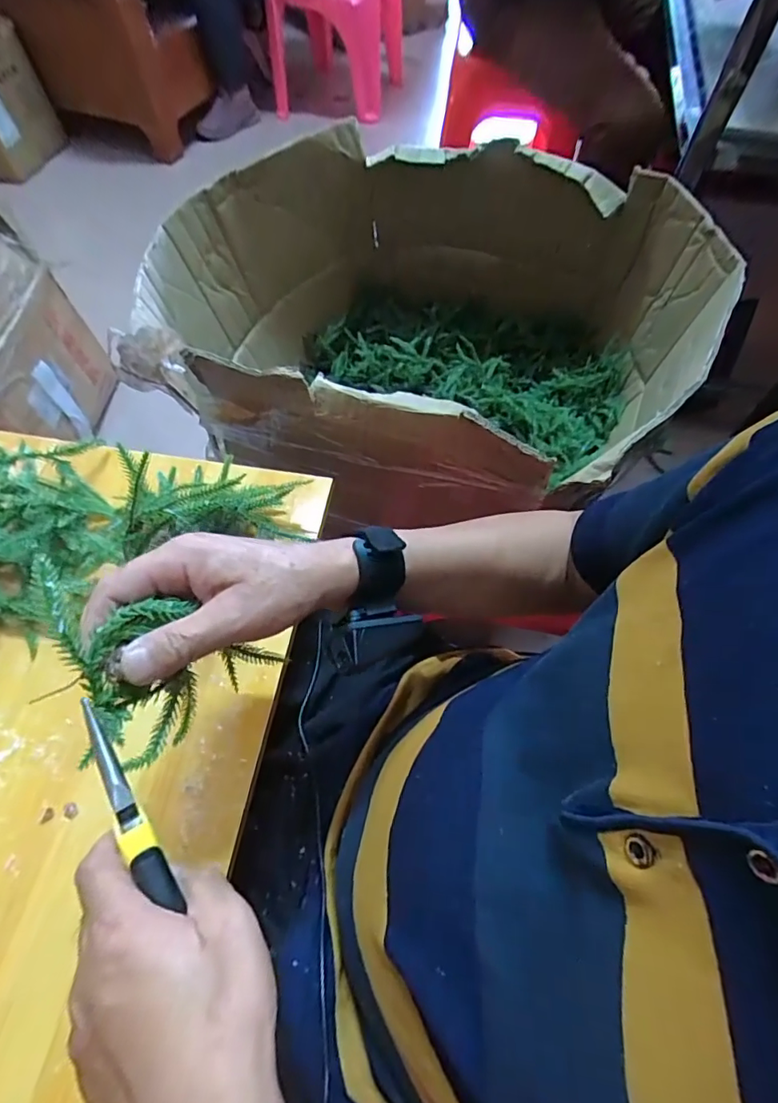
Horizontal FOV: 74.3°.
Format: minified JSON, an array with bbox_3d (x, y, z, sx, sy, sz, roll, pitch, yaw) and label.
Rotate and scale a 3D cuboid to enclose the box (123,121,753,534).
[{"bbox_3d":[0.044,-0.327,0.836,0.755,0.344,0.634,23,64,12],"label":"box"}]

